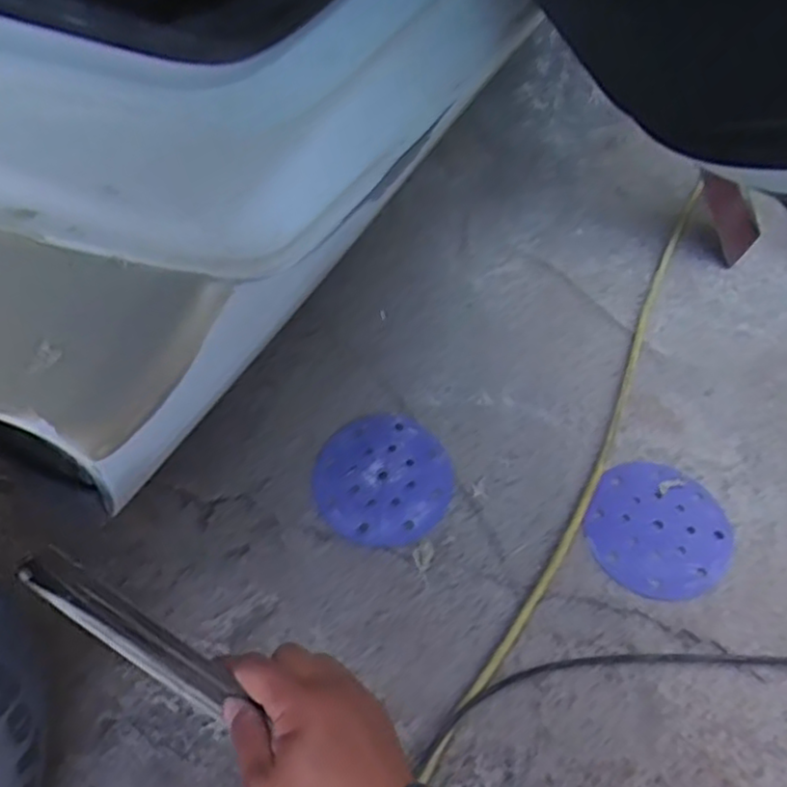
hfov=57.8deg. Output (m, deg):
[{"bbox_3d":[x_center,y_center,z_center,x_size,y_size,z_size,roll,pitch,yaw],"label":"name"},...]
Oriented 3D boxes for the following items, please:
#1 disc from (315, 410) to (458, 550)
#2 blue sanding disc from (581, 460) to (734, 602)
[{"bbox_3d":[-0.011,0.087,0.745,0.140,0.010,0.143,-4,61,7],"label":"disc"},{"bbox_3d":[0.268,0.135,0.718,0.135,0.009,0.137,-1,62,2],"label":"blue sanding disc"}]

